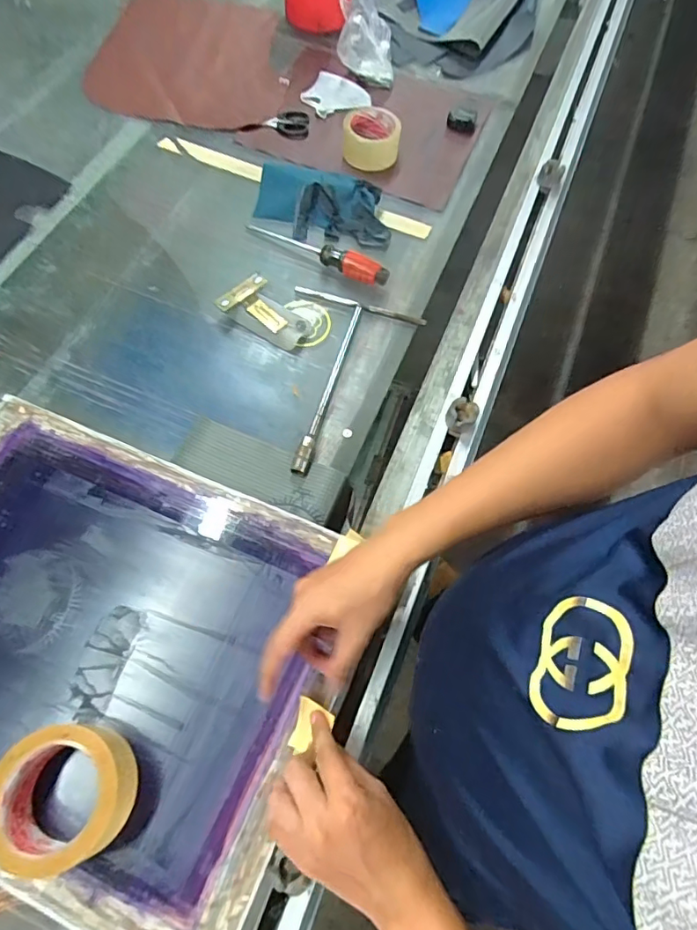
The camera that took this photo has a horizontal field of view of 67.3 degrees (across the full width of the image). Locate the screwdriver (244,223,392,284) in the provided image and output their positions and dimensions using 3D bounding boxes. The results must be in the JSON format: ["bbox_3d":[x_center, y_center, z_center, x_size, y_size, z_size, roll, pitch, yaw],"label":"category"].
[{"bbox_3d":[-0.047,-0.328,0.791,0.237,0.029,0.028,30,66,12],"label":"screwdriver"}]

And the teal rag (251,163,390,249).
[{"bbox_3d":[-0.042,-0.419,0.833,0.235,0.022,0.126,21,65,8],"label":"teal rag"}]

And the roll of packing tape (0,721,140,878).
[{"bbox_3d":[-0.240,0.279,0.445,0.101,0.052,0.100,1,64,-2],"label":"roll of packing tape"}]

